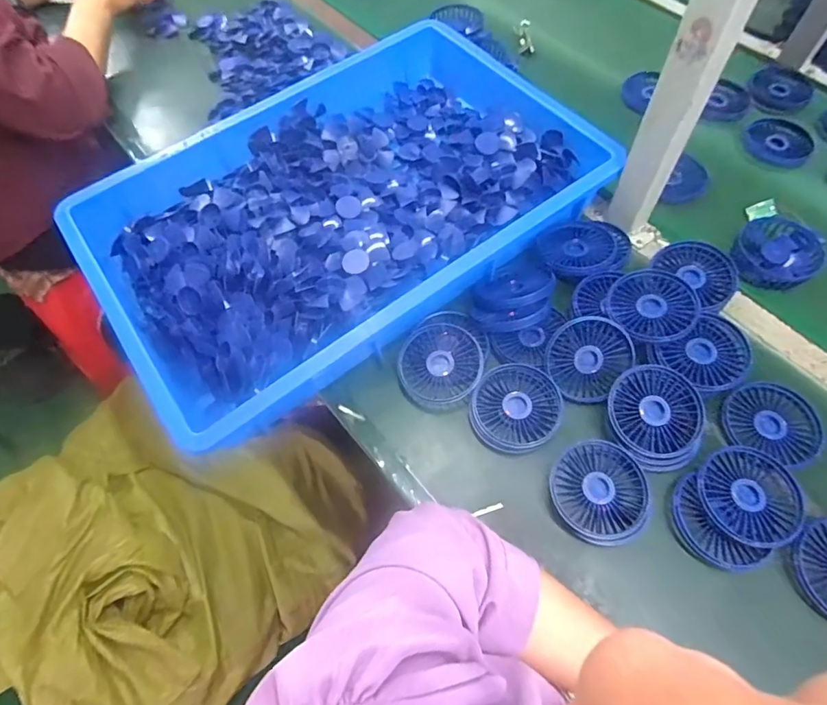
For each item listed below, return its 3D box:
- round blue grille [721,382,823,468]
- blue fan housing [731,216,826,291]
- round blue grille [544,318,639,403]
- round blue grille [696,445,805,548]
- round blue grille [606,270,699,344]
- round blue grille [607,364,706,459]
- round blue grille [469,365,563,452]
[{"bbox_3d":[0.367,0.070,0.504,0.091,0.014,0.079,24,65,14],"label":"round blue grille"},{"bbox_3d":[0.434,-0.124,0.589,0.093,0.037,0.099,30,66,17],"label":"blue fan housing"},{"bbox_3d":[0.183,0.005,0.520,0.079,0.024,0.087,38,97,12],"label":"round blue grille"},{"bbox_3d":[0.316,0.133,0.462,0.088,0.007,0.089,-1,61,1],"label":"round blue grille"},{"bbox_3d":[0.253,-0.051,0.521,0.089,0.015,0.086,-1,61,1],"label":"round blue grille"},{"bbox_3d":[0.241,0.060,0.494,0.090,0.012,0.090,0,74,0],"label":"round blue grille"},{"bbox_3d":[0.106,0.056,0.514,0.092,0.016,0.090,-1,61,1],"label":"round blue grille"}]

